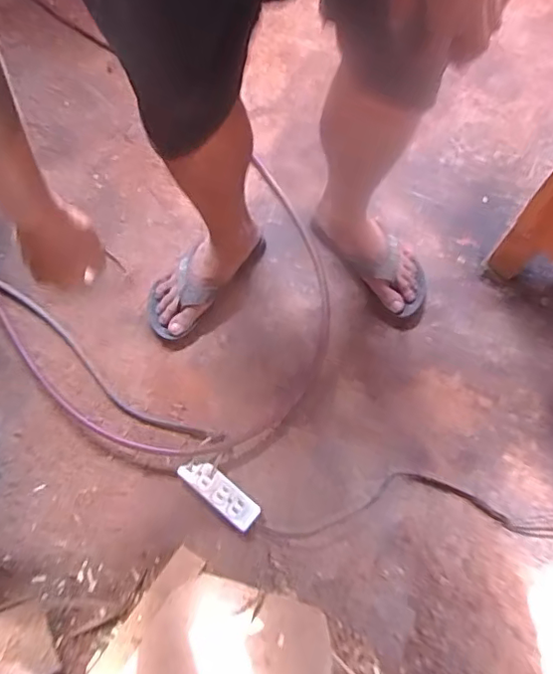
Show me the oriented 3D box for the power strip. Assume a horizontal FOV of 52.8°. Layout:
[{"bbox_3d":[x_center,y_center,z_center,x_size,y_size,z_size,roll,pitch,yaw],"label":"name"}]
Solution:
[{"bbox_3d":[-0.087,0.238,0.854,0.133,0.028,0.045,37,76,11],"label":"power strip"}]

